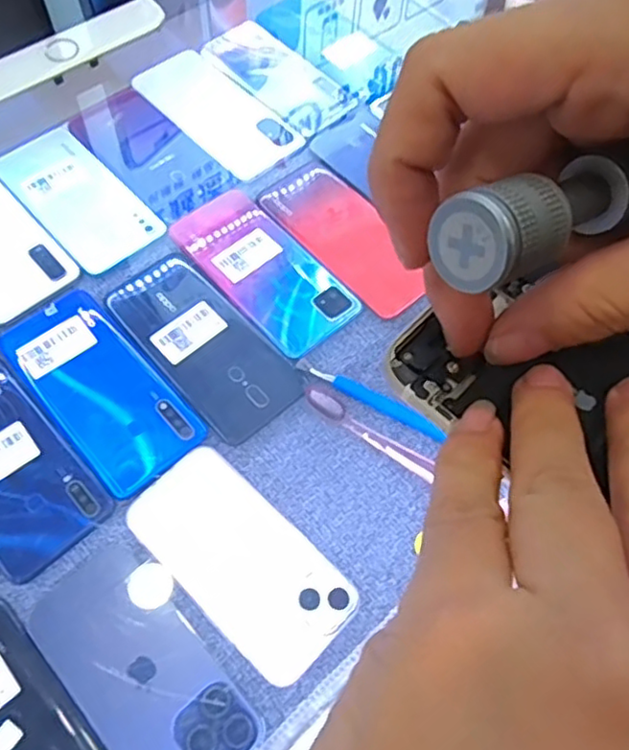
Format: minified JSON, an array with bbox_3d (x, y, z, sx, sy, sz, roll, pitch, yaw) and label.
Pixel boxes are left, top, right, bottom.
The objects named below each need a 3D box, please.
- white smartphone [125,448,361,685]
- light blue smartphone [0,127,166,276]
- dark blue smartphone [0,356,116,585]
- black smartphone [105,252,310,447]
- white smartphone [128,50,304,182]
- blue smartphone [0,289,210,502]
[{"bbox_3d":[-0.047,0.113,0.401,0.148,0.004,0.073,41,68,18],"label":"white smartphone"},{"bbox_3d":[-0.198,-0.150,0.532,0.074,0.004,0.154,-39,70,-19],"label":"light blue smartphone"},{"bbox_3d":[-0.208,0.054,0.426,0.075,0.005,0.154,-39,70,-19],"label":"dark blue smartphone"},{"bbox_3d":[-0.082,-0.025,0.474,0.073,0.009,0.156,-38,70,-19],"label":"black smartphone"},{"bbox_3d":[-0.089,-0.242,0.585,0.075,0.005,0.168,-41,70,-20],"label":"white smartphone"},{"bbox_3d":[-0.153,0.007,0.455,0.076,0.008,0.162,-38,70,-19],"label":"blue smartphone"}]

